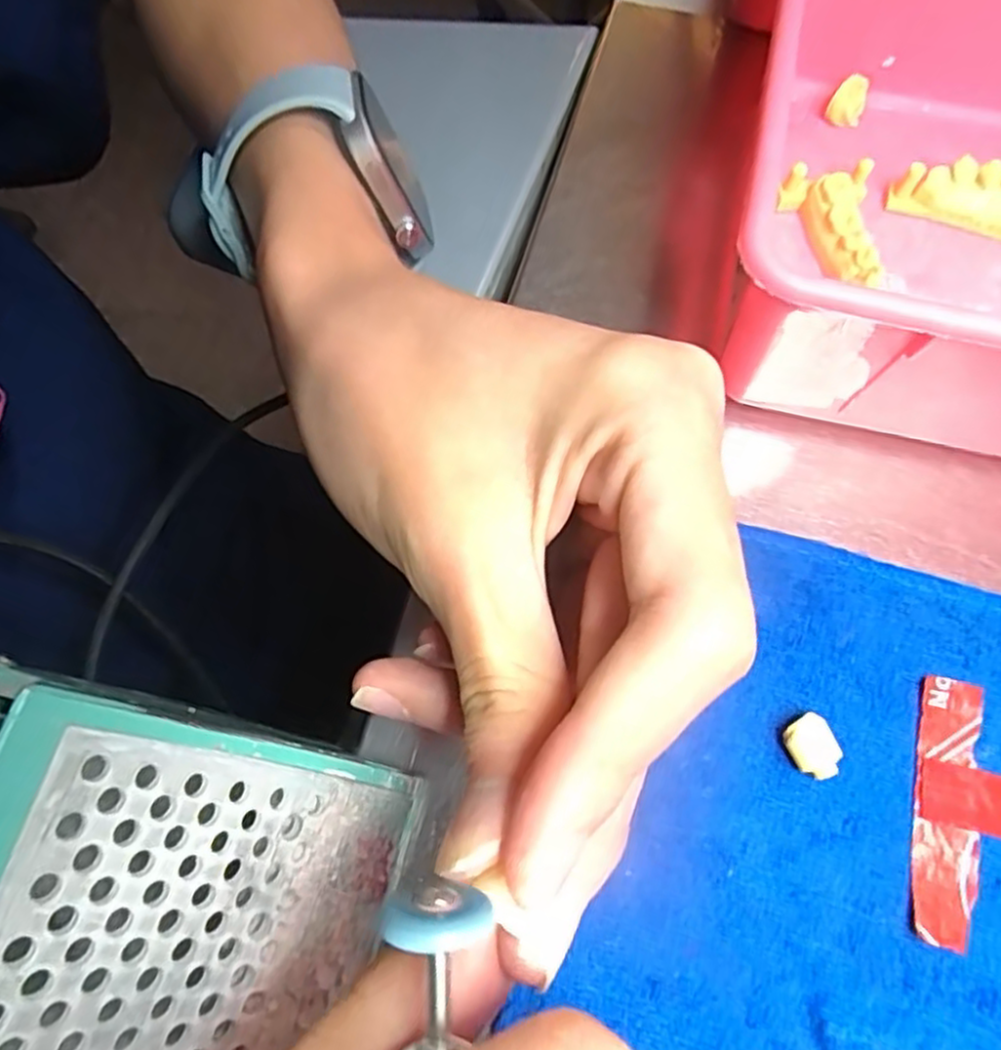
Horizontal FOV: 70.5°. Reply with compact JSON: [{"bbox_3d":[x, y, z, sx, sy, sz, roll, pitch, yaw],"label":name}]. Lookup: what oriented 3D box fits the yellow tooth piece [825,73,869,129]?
[{"bbox_3d":[0.113,-0.138,0.230,0.011,0.014,0.009,28,73,9],"label":"yellow tooth piece"}]

